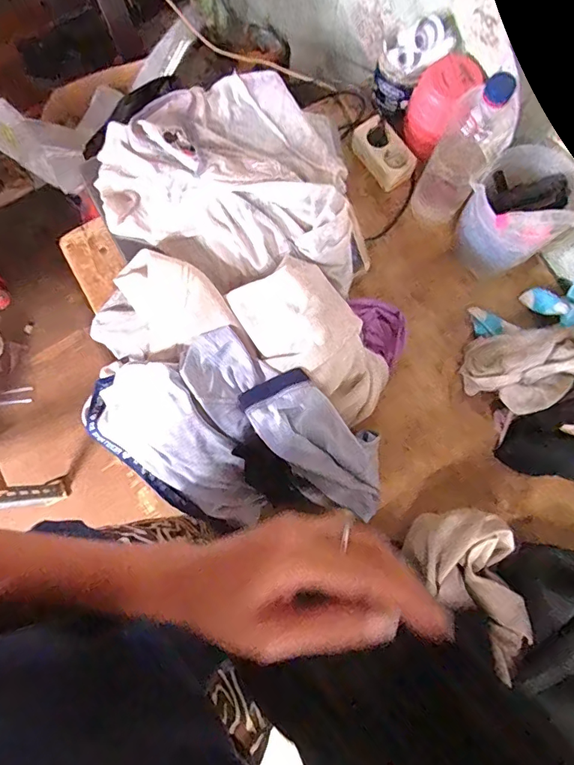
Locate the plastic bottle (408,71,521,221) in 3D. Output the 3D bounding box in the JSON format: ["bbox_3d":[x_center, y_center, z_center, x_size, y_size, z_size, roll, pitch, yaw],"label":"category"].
[{"bbox_3d":[0.236,-0.300,0.615,0.075,0.216,0.067,33,82,6],"label":"plastic bottle"}]

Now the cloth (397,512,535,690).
[{"bbox_3d":[0.250,0.251,0.583,0.119,0.068,0.187,-38,82,-6],"label":"cloth"}]

